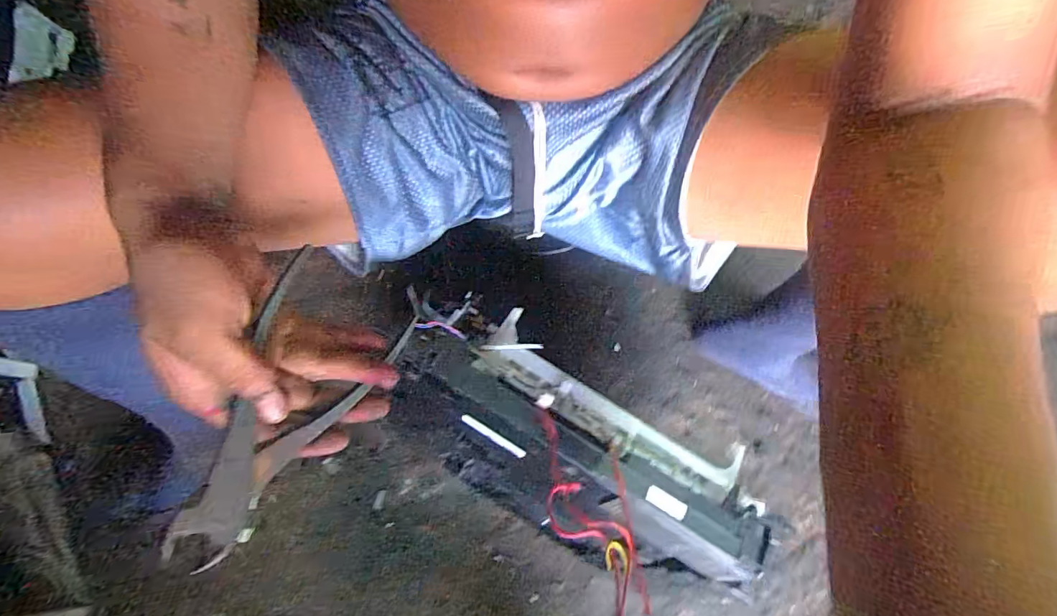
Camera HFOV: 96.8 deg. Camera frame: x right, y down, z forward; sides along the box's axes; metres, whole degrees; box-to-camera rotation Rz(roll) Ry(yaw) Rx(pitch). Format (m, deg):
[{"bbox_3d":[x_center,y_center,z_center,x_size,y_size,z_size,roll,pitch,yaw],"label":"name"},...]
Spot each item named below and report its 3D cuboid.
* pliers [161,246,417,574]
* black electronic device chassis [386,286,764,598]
[{"bbox_3d":[-0.136,0.062,0.266,0.068,0.020,0.155,34,62,-31],"label":"pliers"},{"bbox_3d":[0.042,0.127,0.427,0.352,0.076,0.144,30,75,9],"label":"black electronic device chassis"}]

